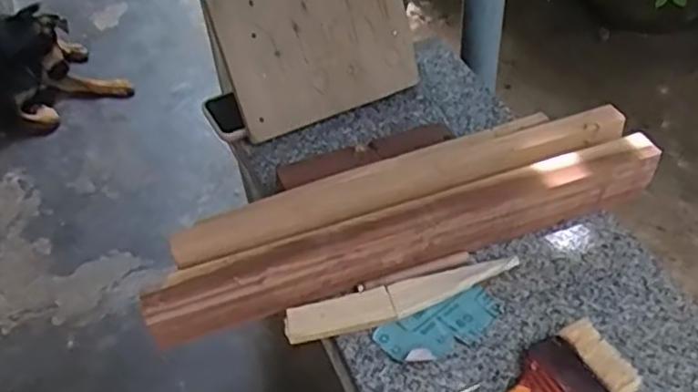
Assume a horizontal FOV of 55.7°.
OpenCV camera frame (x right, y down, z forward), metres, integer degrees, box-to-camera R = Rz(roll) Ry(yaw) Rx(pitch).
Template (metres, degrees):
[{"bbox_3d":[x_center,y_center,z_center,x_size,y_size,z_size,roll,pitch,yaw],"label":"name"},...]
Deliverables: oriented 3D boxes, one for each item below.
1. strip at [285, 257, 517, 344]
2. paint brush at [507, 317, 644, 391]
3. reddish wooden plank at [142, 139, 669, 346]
[{"bbox_3d":[0.049,0.089,0.576,0.211,0.010,0.035,-14,47,-9],"label":"strip"},{"bbox_3d":[0.133,0.158,0.506,0.185,0.013,0.067,-23,49,-17],"label":"paint brush"},{"bbox_3d":[0.061,0.035,0.597,0.473,0.059,0.043,-17,48,-12],"label":"reddish wooden plank"}]

